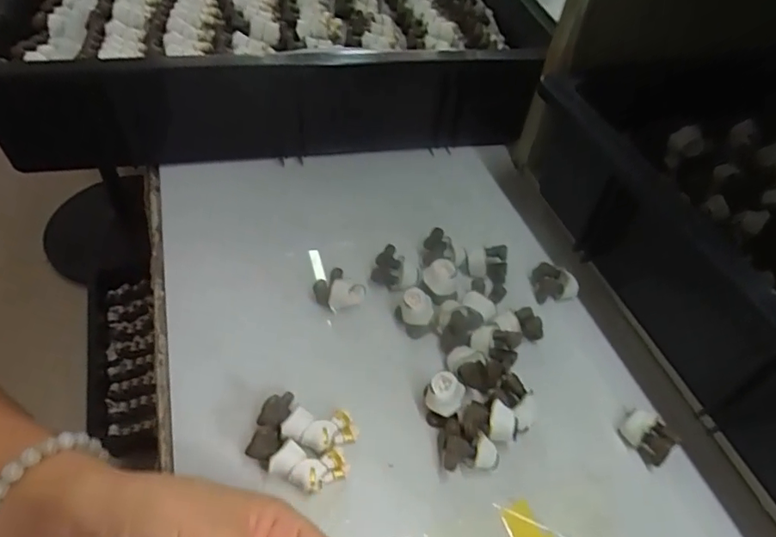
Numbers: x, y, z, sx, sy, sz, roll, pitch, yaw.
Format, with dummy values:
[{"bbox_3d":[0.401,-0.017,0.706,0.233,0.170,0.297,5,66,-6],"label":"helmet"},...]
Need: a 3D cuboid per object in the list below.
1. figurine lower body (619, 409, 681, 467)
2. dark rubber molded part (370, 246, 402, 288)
[{"bbox_3d":[0.147,0.093,0.296,0.020,0.014,0.027,-29,58,-28],"label":"figurine lower body"},{"bbox_3d":[-0.001,-0.001,0.350,0.019,0.026,0.015,4,48,-3],"label":"dark rubber molded part"}]

